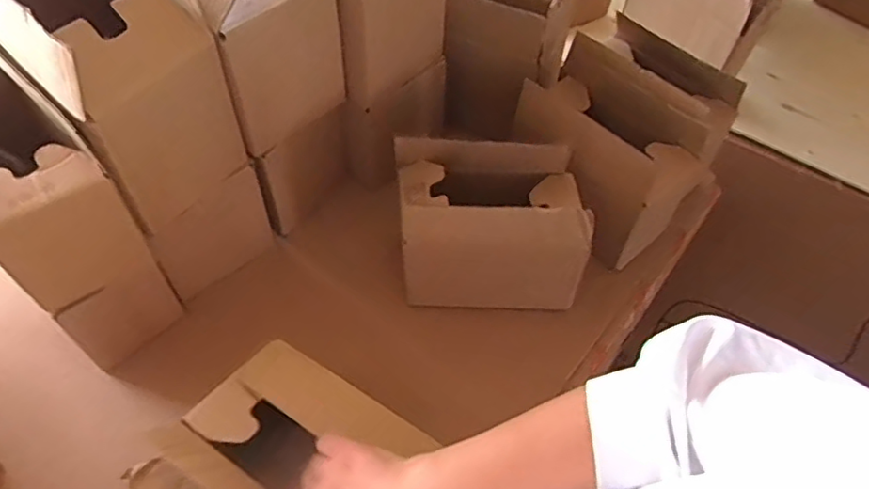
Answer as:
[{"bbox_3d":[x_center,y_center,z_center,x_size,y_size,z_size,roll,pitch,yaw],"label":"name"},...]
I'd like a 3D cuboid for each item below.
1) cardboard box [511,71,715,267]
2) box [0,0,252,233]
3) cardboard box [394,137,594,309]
[{"bbox_3d":[0.200,-0.102,0.737,0.106,0.172,0.205,-36,64,-26],"label":"cardboard box"},{"bbox_3d":[-0.289,-0.156,0.559,0.175,0.209,0.127,37,60,21],"label":"box"},{"bbox_3d":[0.060,-0.021,0.674,0.197,0.163,0.108,4,54,-1],"label":"cardboard box"}]

